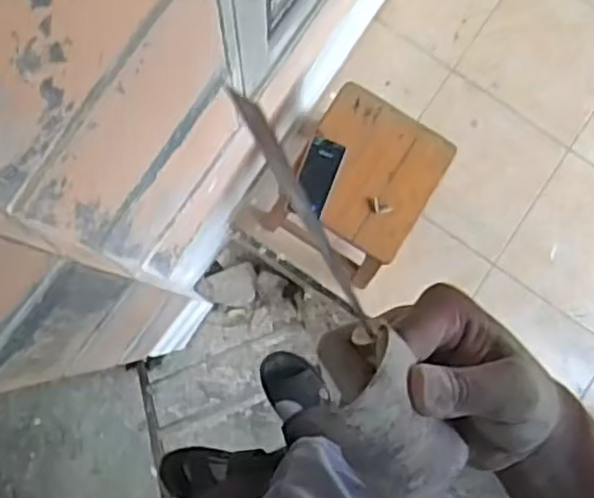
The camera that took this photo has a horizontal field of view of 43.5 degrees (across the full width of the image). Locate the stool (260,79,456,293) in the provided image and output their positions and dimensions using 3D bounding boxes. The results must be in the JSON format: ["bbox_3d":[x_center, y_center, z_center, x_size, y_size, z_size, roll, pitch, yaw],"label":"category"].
[{"bbox_3d":[0.137,-0.141,1.747,0.292,0.442,0.296,35,84,1],"label":"stool"}]

